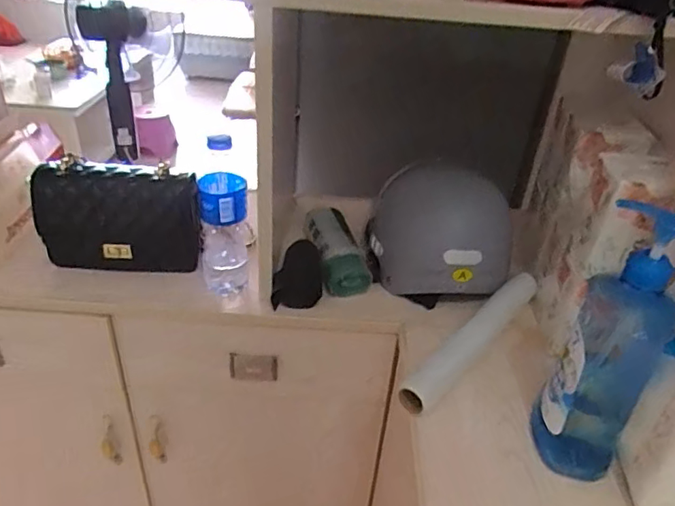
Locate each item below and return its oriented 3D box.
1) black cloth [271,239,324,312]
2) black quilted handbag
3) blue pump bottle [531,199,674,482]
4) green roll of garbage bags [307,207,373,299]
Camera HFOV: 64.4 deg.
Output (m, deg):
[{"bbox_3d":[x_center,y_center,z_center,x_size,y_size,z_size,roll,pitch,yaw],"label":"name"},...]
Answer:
[{"bbox_3d":[-0.058,0.032,0.784,0.069,0.047,0.104,1,34,-5],"label":"black cloth"},{"bbox_3d":[-0.312,-0.045,0.774,0.230,0.157,0.058,5,34,1],"label":"black quilted handbag"},{"bbox_3d":[0.255,0.094,0.502,0.078,0.284,0.061,25,39,28],"label":"blue pump bottle"},{"bbox_3d":[0.004,-0.006,0.829,0.077,0.064,0.181,-4,35,-12],"label":"green roll of garbage bags"}]

